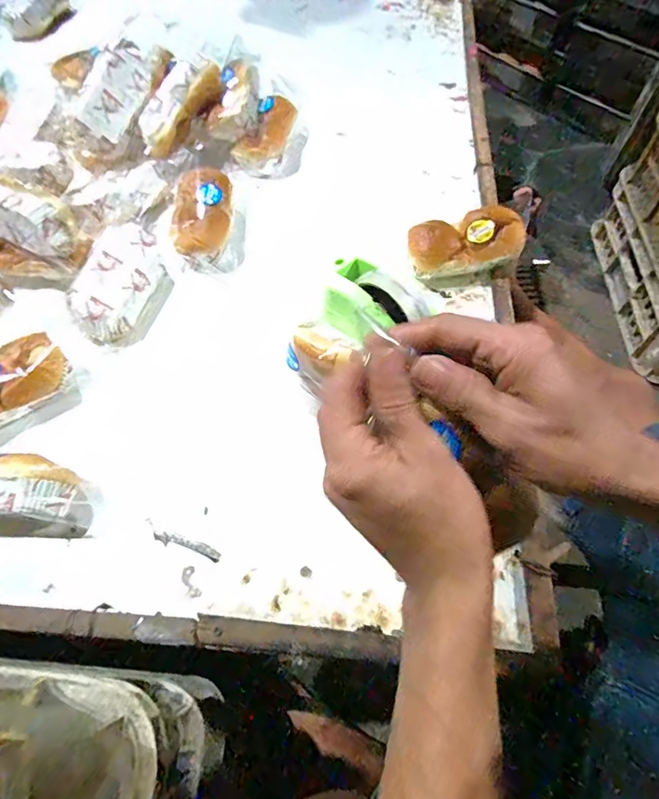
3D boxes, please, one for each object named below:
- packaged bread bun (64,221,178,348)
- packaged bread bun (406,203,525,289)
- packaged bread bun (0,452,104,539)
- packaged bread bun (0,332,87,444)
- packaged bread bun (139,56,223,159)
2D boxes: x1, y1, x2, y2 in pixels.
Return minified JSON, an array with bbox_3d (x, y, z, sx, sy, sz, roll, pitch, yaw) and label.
[{"bbox_3d":[-0.240,-0.136,0.553,0.082,0.061,0.147,14,61,8],"label":"packaged bread bun"},{"bbox_3d":[0.164,-0.187,0.573,0.136,0.065,0.074,-3,60,-2],"label":"packaged bread bun"},{"bbox_3d":[-0.300,0.085,0.420,0.162,0.061,0.061,2,60,1],"label":"packaged bread bun"},{"bbox_3d":[-0.337,-0.003,0.480,0.145,0.049,0.077,-37,66,-19],"label":"packaged bread bun"},{"bbox_3d":[-0.206,-0.404,0.642,0.047,0.048,0.150,43,97,22],"label":"packaged bread bun"}]

